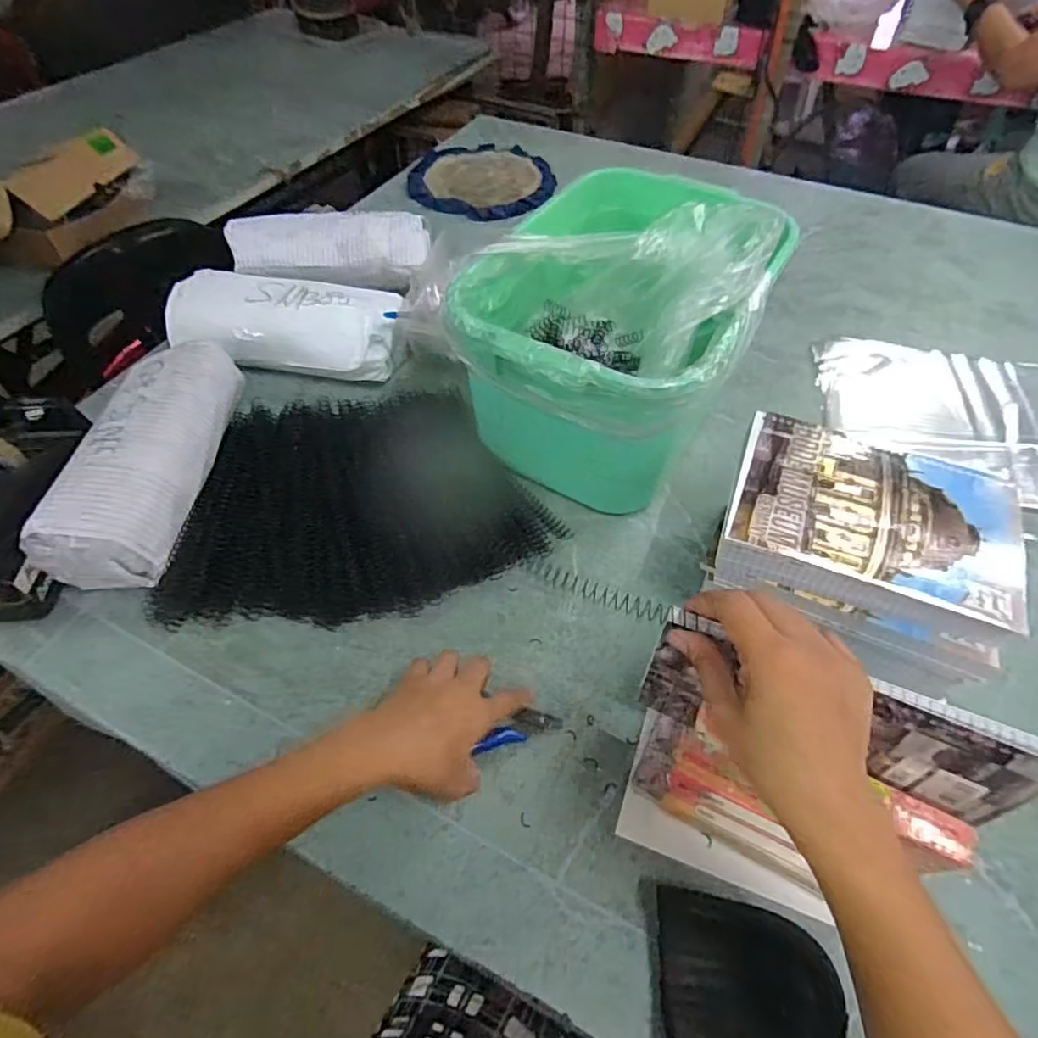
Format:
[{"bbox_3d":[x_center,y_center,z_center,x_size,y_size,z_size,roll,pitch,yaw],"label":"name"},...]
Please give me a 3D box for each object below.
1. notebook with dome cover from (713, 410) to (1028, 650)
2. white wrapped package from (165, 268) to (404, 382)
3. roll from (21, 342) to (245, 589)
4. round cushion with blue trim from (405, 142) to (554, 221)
[{"bbox_3d":[0.271,0.001,0.469,0.196,0.033,0.148,17,54,15],"label":"notebook with dome cover"},{"bbox_3d":[-0.283,-0.230,0.724,0.296,0.082,0.088,10,54,7],"label":"white wrapped package"},{"bbox_3d":[-0.361,-0.061,0.601,0.111,0.085,0.270,4,53,3],"label":"roll"},{"bbox_3d":[-0.060,-0.596,1.053,0.253,0.039,0.268,0,53,0],"label":"round cushion with blue trim"}]

